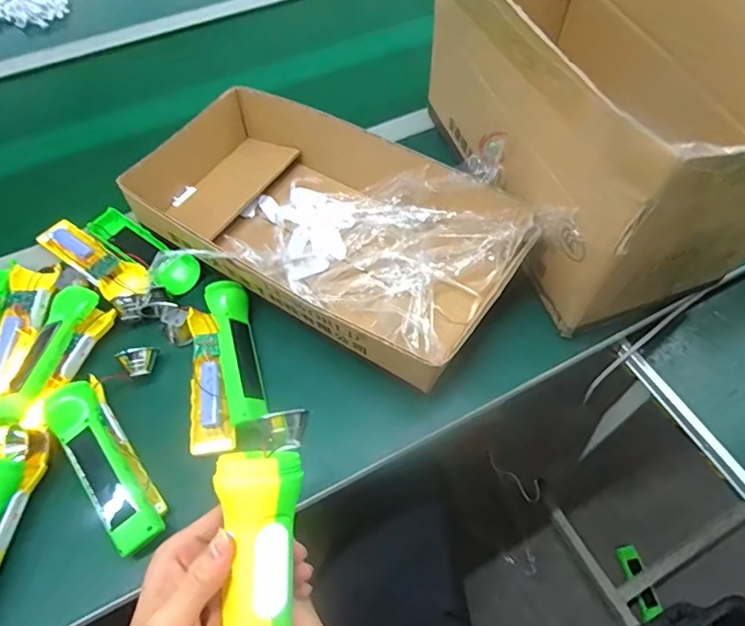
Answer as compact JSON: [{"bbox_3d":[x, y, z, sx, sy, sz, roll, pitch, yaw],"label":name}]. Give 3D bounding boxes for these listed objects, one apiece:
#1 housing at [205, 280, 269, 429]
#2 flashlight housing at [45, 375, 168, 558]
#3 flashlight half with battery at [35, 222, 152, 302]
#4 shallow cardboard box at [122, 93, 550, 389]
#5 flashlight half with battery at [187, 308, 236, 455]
[{"bbox_3d":[-0.142,0.039,0.529,0.038,0.033,0.160,-13,59,-8],"label":"housing"},{"bbox_3d":[-0.245,0.129,0.462,0.048,0.042,0.175,-33,63,-19],"label":"flashlight housing"},{"bbox_3d":[-0.326,-0.059,0.608,0.163,0.036,0.053,31,63,18],"label":"flashlight half with battery"},{"bbox_3d":[-0.060,-0.097,0.586,0.436,0.090,0.229,31,63,18],"label":"shallow cardboard box"},{"bbox_3d":[-0.164,0.063,0.519,0.042,0.020,0.162,-10,58,-6],"label":"flashlight half with battery"}]

